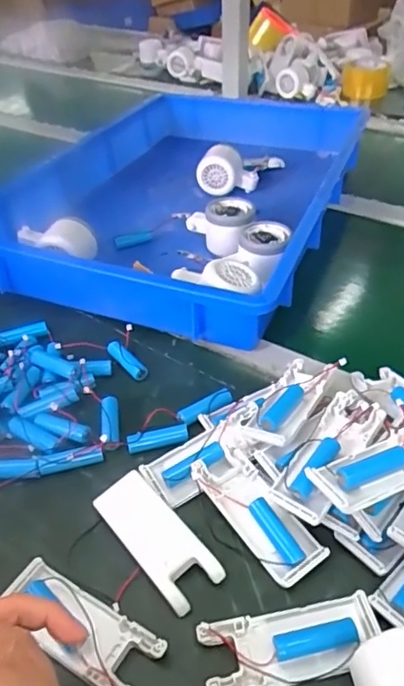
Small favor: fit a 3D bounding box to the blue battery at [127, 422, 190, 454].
[{"bbox_3d":[-0.036,0.076,0.447,0.050,0.010,0.016,-12,41,-9],"label":"blue battery"}]

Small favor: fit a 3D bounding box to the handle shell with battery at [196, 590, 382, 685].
[{"bbox_3d":[0.053,0.177,0.322,0.105,0.014,0.039,-10,41,-7],"label":"handle shell with battery"}]

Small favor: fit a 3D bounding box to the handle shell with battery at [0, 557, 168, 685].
[{"bbox_3d":[-0.076,0.174,0.332,0.108,0.011,0.042,21,47,27],"label":"handle shell with battery"}]

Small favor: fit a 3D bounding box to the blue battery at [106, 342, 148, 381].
[{"bbox_3d":[-0.072,0.017,0.521,0.016,0.014,0.048,-34,63,-31],"label":"blue battery"}]

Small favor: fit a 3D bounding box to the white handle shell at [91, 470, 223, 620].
[{"bbox_3d":[-0.032,0.132,0.375,0.040,0.012,0.101,-30,47,-27],"label":"white handle shell"}]

